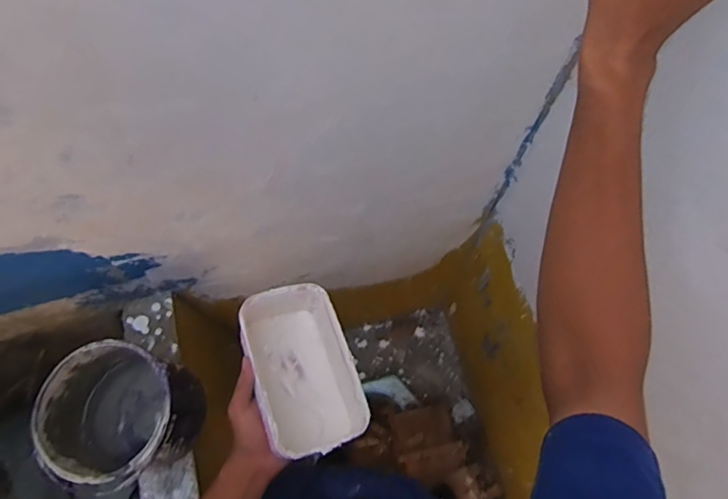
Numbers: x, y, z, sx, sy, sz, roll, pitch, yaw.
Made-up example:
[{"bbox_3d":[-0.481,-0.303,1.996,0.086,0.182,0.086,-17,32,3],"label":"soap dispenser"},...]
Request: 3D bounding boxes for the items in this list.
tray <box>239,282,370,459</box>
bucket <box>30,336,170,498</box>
[{"bbox_3d":[-0.072,0.143,0.590,0.114,0.079,0.194,-17,63,-20],"label":"tray"},{"bbox_3d":[-0.352,0.250,0.751,0.177,0.185,0.180,0,70,0],"label":"bucket"}]

